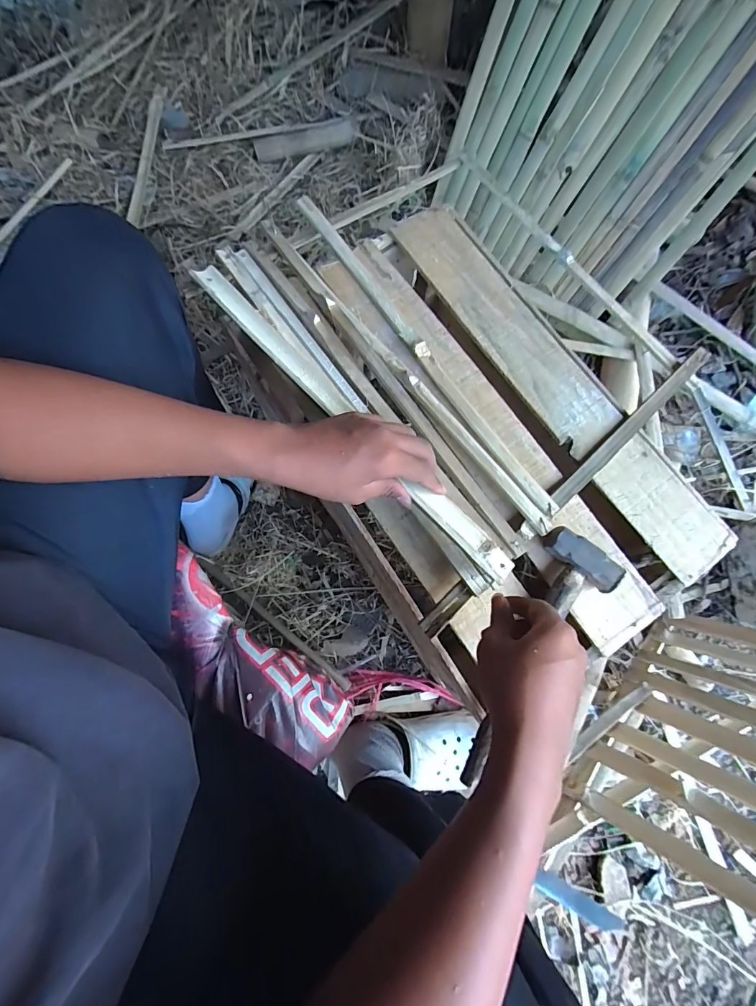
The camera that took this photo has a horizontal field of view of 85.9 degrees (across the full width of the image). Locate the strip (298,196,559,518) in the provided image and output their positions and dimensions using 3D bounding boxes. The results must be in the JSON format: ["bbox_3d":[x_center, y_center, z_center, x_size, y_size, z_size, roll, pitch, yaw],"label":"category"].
[{"bbox_3d":[0.047,-0.205,0.512,0.026,0.016,0.531,-32,78,-8],"label":"strip"}]

